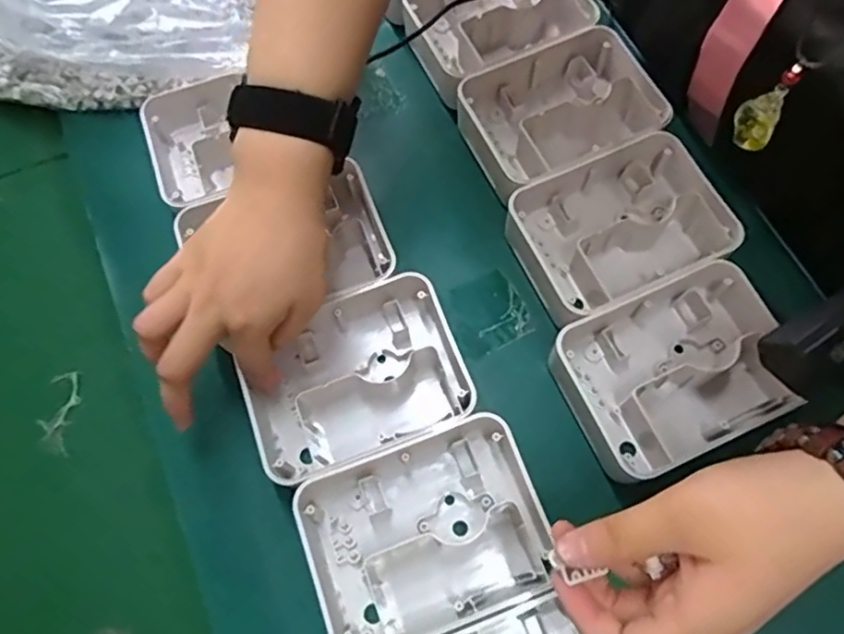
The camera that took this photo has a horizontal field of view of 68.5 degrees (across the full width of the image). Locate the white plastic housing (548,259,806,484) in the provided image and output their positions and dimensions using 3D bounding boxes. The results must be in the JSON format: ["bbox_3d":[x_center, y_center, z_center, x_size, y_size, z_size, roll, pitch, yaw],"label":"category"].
[{"bbox_3d":[0.158,0.035,0.386,0.132,0.043,0.103,-23,70,-7],"label":"white plastic housing"}]

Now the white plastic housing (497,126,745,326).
[{"bbox_3d":[0.130,-0.060,0.414,0.126,0.033,0.099,-23,70,-7],"label":"white plastic housing"}]

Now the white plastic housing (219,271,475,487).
[{"bbox_3d":[-0.044,0.037,0.382,0.134,0.037,0.099,-17,70,-5],"label":"white plastic housing"}]

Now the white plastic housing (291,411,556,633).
[{"bbox_3d":[0.000,0.125,0.352,0.135,0.042,0.101,-19,70,-5],"label":"white plastic housing"}]

